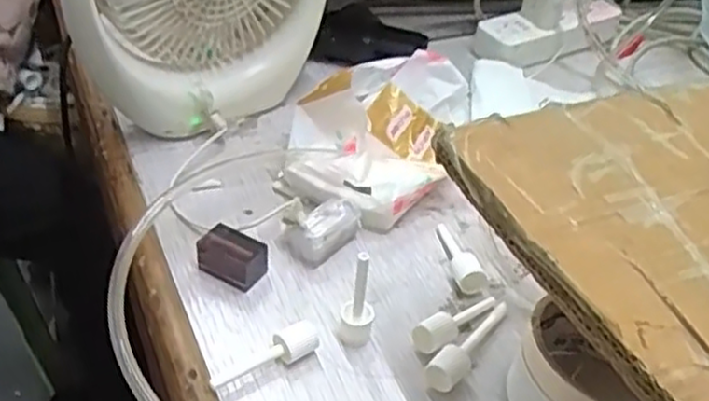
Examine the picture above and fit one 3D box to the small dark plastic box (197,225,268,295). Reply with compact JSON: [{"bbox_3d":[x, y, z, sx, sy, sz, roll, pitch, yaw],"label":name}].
[{"bbox_3d":[-0.077,0.036,0.459,0.041,0.024,0.027,26,44,25],"label":"small dark plastic box"}]

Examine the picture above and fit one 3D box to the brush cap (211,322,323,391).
[{"bbox_3d":[-0.050,0.087,0.402,0.064,0.017,0.015,-17,44,-24],"label":"brush cap"}]

